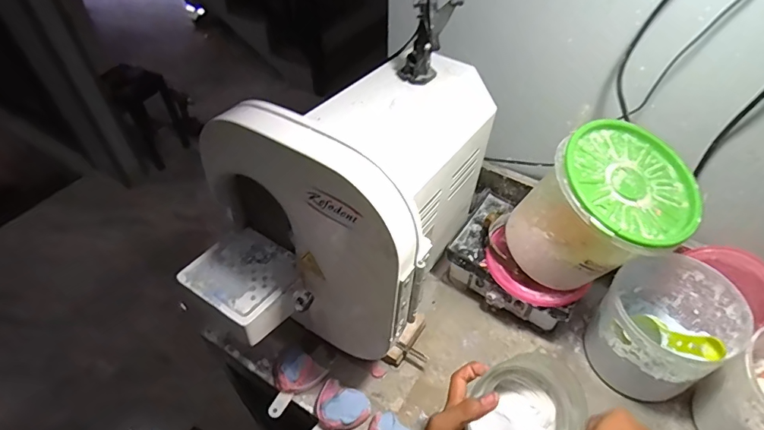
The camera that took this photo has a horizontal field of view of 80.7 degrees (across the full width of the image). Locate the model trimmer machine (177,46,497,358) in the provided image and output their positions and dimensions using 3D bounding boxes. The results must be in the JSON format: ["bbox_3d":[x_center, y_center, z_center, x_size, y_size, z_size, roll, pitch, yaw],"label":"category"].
[{"bbox_3d":[-0.045,-0.024,0.628,0.289,0.301,0.420,21,52,18],"label":"model trimmer machine"}]

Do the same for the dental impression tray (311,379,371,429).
[{"bbox_3d":[-0.070,0.282,0.621,0.076,0.029,0.097,26,54,22],"label":"dental impression tray"}]

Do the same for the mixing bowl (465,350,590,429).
[{"bbox_3d":[0.152,0.222,0.484,0.106,0.075,0.127,23,52,19],"label":"mixing bowl"}]

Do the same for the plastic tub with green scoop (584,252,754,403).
[{"bbox_3d":[0.395,0.162,0.638,0.146,0.152,0.160,0,48,0],"label":"plastic tub with green scoop"}]

